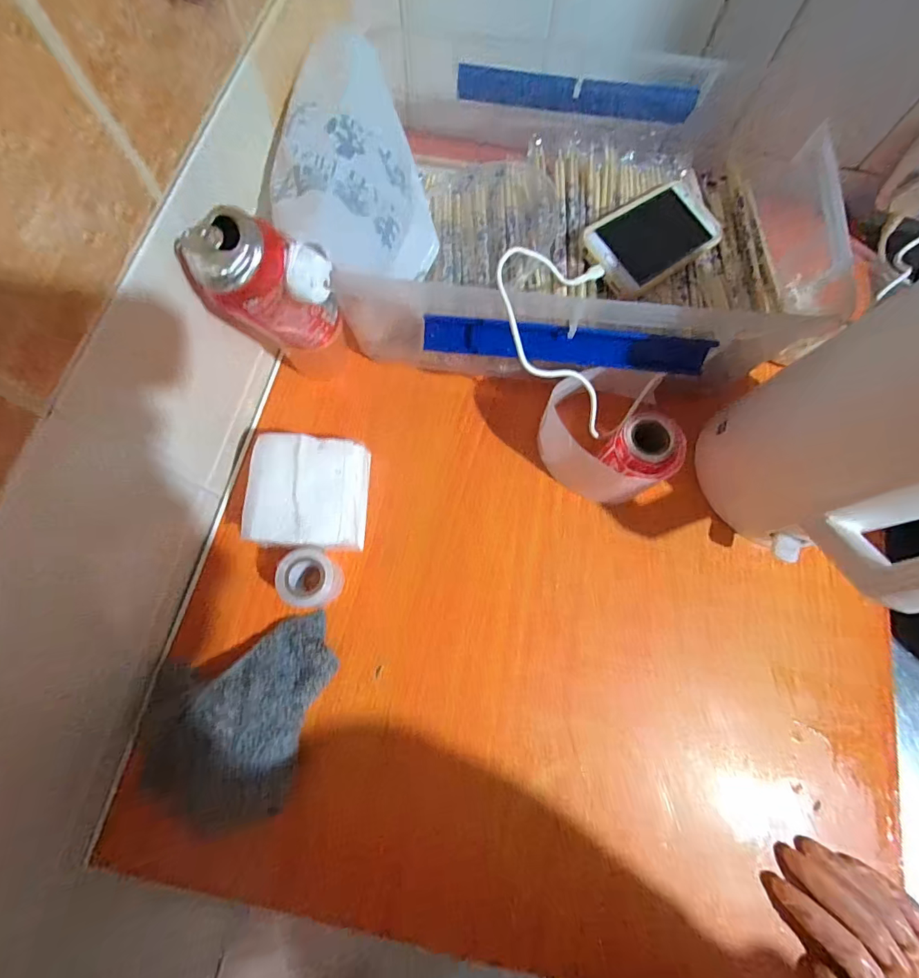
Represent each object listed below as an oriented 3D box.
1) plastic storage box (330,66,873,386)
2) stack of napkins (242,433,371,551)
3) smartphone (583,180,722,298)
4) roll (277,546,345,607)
[{"bbox_3d":[0.125,-0.262,0.423,0.406,0.124,0.336,10,74,1],"label":"plastic storage box"},{"bbox_3d":[-0.131,0.004,0.378,0.093,0.047,0.094,4,74,-1],"label":"stack of napkins"},{"bbox_3d":[0.181,-0.236,0.399,0.145,0.011,0.076,-36,89,-20],"label":"smartphone"},{"bbox_3d":[-0.124,0.075,0.359,0.042,0.048,0.044,1,74,-2],"label":"roll"}]

